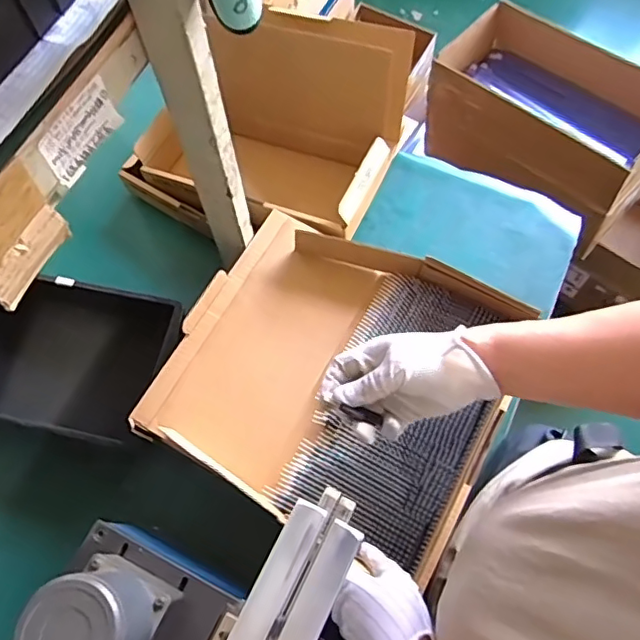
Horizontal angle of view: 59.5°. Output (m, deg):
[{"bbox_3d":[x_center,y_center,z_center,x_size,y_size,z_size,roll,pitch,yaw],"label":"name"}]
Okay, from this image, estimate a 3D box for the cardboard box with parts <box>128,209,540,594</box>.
[{"bbox_3d":[0.019,0.061,0.653,0.369,0.071,0.322,26,71,11],"label":"cardboard box with parts"}]

